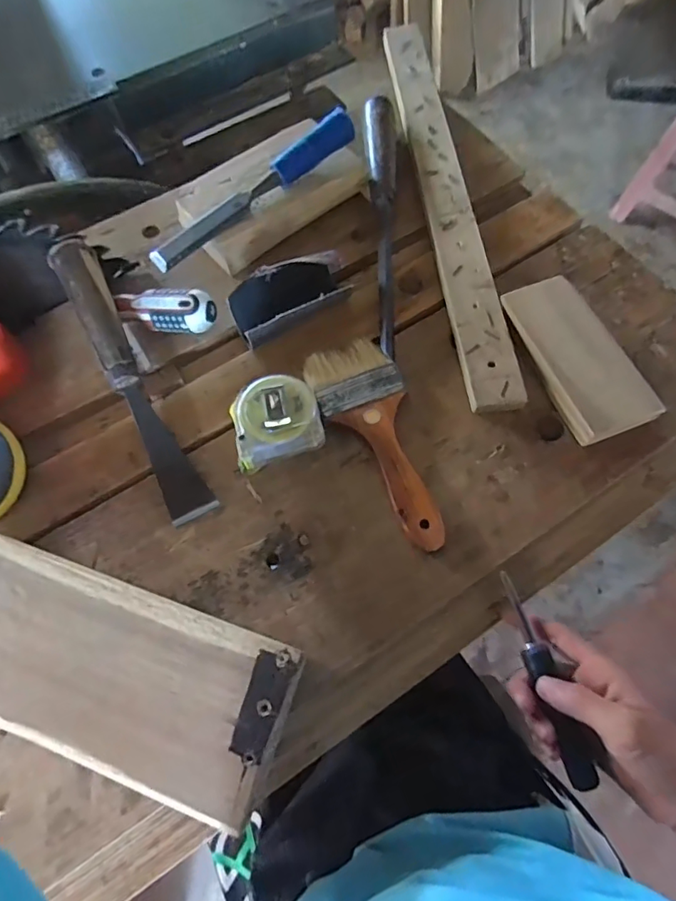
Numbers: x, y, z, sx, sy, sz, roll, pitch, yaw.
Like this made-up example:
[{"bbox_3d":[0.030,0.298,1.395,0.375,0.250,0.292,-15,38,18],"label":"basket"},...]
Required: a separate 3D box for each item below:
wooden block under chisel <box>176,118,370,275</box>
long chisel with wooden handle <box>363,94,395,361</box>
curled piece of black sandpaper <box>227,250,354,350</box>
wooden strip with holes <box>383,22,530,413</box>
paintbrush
[{"bbox_3d":[-0.061,-0.243,0.473,0.170,0.051,0.086,-33,69,-12],"label":"wooden block under chisel"},{"bbox_3d":[0.043,-0.222,0.467,0.027,0.038,0.302,-2,67,1],"label":"long chisel with wooden handle"},{"bbox_3d":[-0.040,-0.132,0.426,0.105,0.040,0.064,-27,68,-9],"label":"curled piece of black sandpaper"},{"bbox_3d":[0.103,-0.261,0.490,0.046,0.021,0.503,-7,66,-1],"label":"wooden strip with holes"},{"bbox_3d":[0.036,-0.009,0.386,0.068,0.013,0.180,-23,68,-8],"label":"paintbrush"}]

